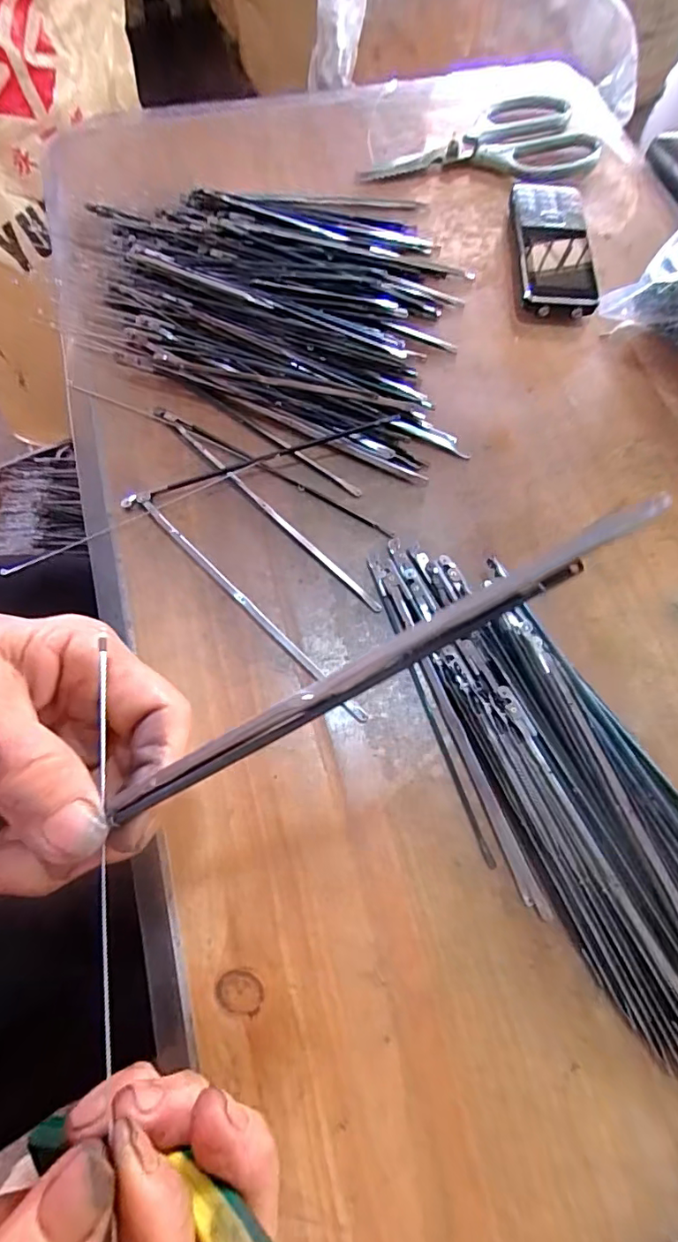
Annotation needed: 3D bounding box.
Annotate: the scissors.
[{"bbox_3d":[0.108,-0.382,0.426,0.189,0.014,0.090,-17,71,-8],"label":"scissors"}]

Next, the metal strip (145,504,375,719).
[{"bbox_3d":[-0.049,-0.008,0.290,0.175,0.007,0.006,43,74,13],"label":"metal strip"}]

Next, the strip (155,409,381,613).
[{"bbox_3d":[-0.045,-0.070,0.312,0.186,0.005,0.007,43,74,13],"label":"strip"}]

